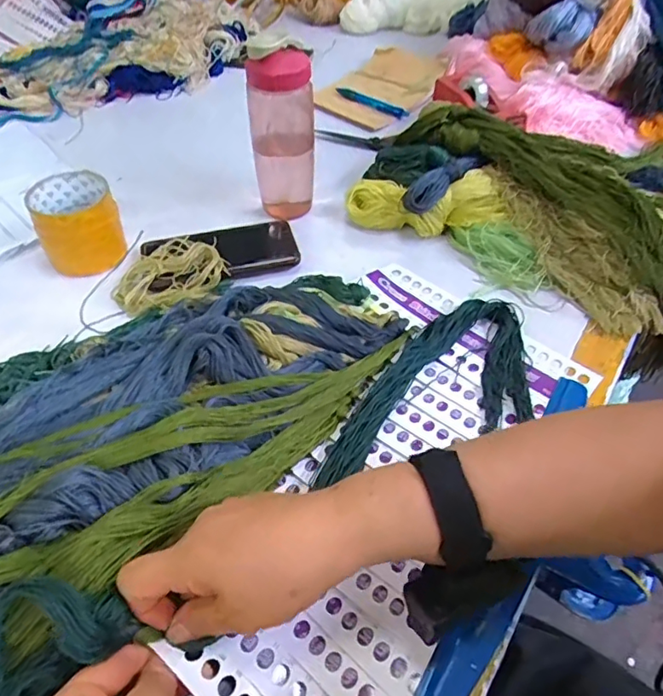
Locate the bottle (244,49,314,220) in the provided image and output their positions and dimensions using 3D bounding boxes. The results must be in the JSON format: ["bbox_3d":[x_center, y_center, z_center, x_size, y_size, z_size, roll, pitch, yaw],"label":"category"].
[{"bbox_3d":[-0.053,-0.235,0.606,0.066,0.184,0.055,-4,47,-3],"label":"bottle"}]

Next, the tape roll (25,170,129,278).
[{"bbox_3d":[-0.273,-0.133,0.593,0.084,0.076,0.087,-24,52,-20],"label":"tape roll"}]

